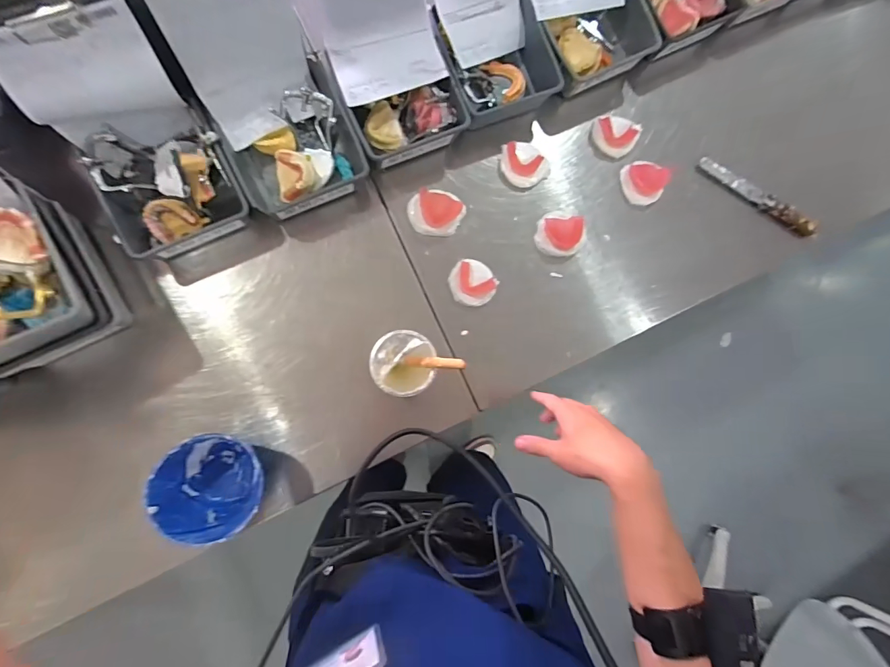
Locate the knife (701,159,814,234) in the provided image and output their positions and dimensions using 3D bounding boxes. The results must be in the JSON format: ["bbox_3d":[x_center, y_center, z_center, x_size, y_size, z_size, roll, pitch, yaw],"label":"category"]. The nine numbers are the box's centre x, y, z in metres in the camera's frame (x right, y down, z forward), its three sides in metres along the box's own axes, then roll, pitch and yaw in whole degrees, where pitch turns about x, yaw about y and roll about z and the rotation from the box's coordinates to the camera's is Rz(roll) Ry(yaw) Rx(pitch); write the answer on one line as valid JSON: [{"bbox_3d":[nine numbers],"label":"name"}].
[{"bbox_3d":[0.564,-0.245,0.779,0.251,0.015,0.026,27,83,-6],"label":"knife"}]

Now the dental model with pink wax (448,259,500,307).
[{"bbox_3d":[0.043,-0.077,0.672,0.072,0.022,0.067,1,86,-9],"label":"dental model with pink wax"}]

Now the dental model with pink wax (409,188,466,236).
[{"bbox_3d":[-0.012,-0.185,0.662,0.084,0.029,0.069,8,85,-8],"label":"dental model with pink wax"}]

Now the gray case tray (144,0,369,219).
[{"bbox_3d":[-0.214,-0.286,0.548,0.164,0.202,0.214,-28,91,-9],"label":"gray case tray"}]

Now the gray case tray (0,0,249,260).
[{"bbox_3d":[-0.366,-0.218,0.525,0.158,0.193,0.204,-27,91,-9],"label":"gray case tray"}]

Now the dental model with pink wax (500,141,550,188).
[{"bbox_3d":[0.127,-0.265,0.684,0.079,0.013,0.071,8,85,-8],"label":"dental model with pink wax"}]

